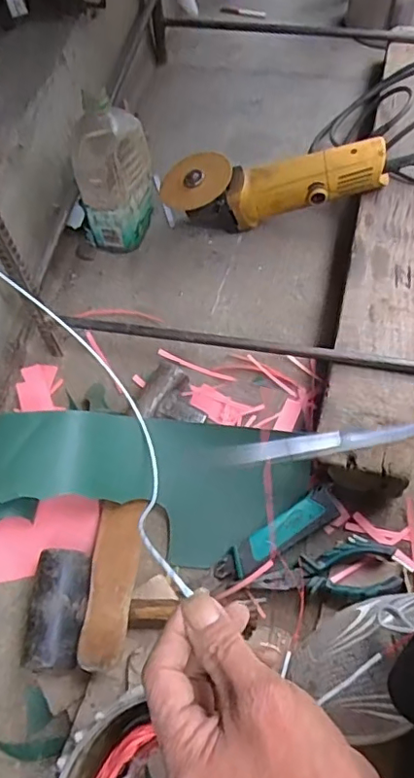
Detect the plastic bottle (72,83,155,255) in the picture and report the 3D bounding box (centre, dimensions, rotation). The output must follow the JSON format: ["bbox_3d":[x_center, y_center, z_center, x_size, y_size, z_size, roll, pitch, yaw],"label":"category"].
[{"bbox_3d":[-0.115,-0.260,0.679,0.066,0.192,0.093,15,64,11],"label":"plastic bottle"}]

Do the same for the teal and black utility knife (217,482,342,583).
[{"bbox_3d":[0.070,0.146,0.539,0.137,0.016,0.033,-31,65,-12],"label":"teal and black utility knife"}]

